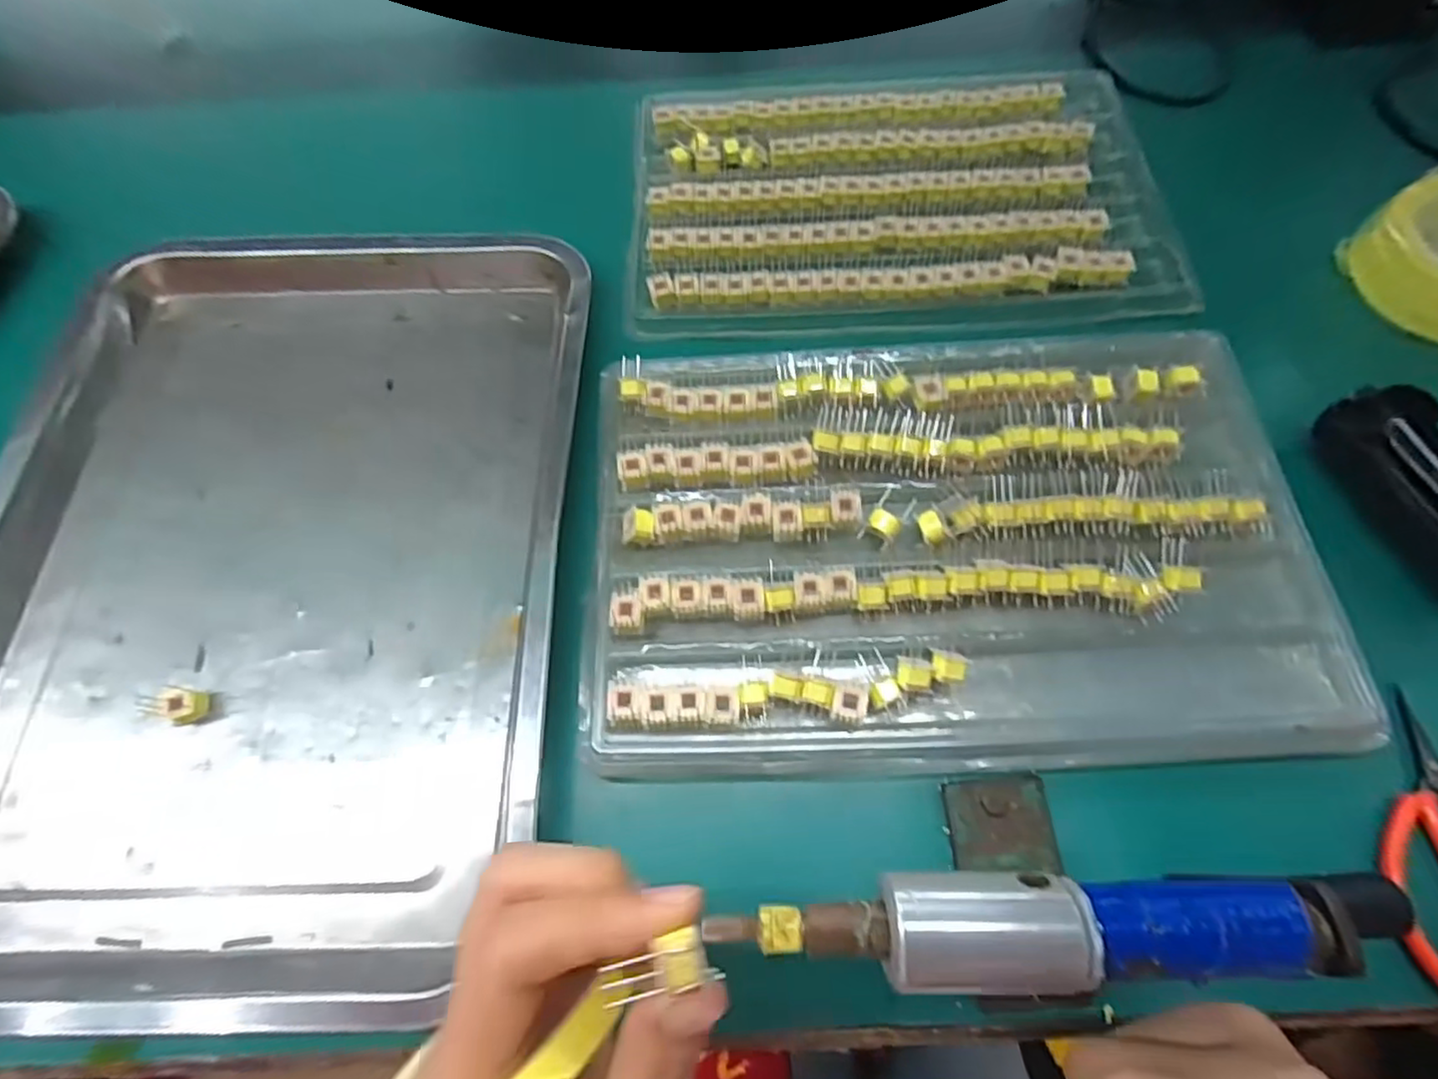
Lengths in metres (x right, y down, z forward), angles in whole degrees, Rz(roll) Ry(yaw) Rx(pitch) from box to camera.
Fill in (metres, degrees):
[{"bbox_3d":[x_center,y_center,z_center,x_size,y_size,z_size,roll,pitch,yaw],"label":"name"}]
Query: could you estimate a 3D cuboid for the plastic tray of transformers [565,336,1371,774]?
[{"bbox_3d":[0.102,-0.005,0.303,0.314,0.020,0.206,-3,66,1],"label":"plastic tray of transformers"}]

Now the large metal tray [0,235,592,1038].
[{"bbox_3d":[-0.212,-0.004,0.319,0.280,0.027,0.392,-1,67,1],"label":"large metal tray"}]

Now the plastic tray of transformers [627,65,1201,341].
[{"bbox_3d":[0.109,-0.220,0.410,0.321,0.022,0.202,-1,66,2],"label":"plastic tray of transformers"}]

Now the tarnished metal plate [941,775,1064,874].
[{"bbox_3d":[0.115,0.116,0.267,0.040,0.007,0.035,-3,66,1],"label":"tarnished metal plate"}]

